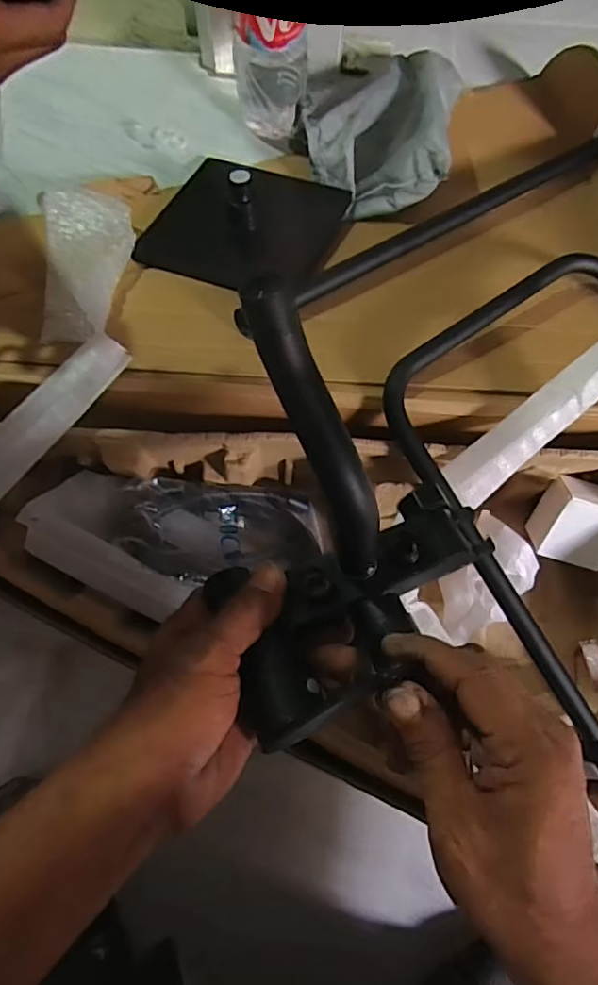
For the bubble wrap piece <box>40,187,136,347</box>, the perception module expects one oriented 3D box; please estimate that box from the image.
[{"bbox_3d":[-0.233,-0.256,0.615,0.098,0.046,0.217,-7,59,-3],"label":"bubble wrap piece"}]

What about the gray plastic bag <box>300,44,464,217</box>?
[{"bbox_3d":[0.098,-0.456,0.689,0.180,0.084,0.227,13,77,0],"label":"gray plastic bag"}]

